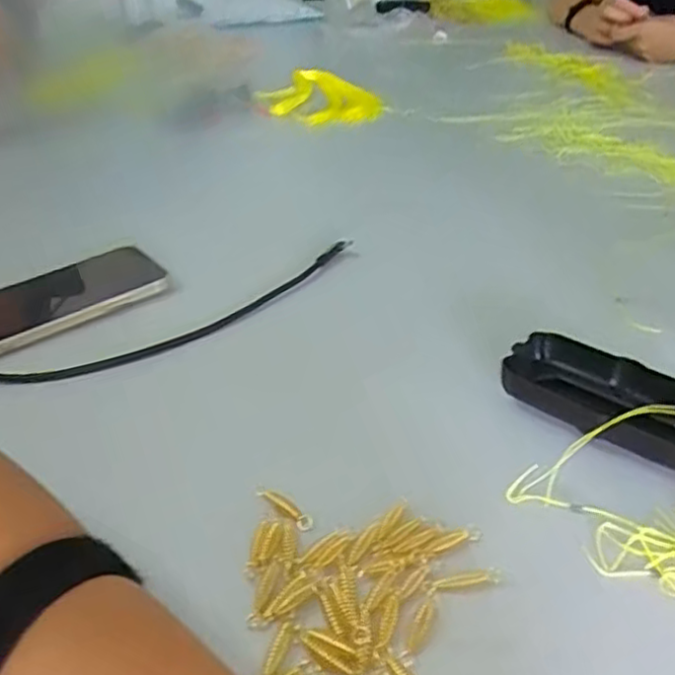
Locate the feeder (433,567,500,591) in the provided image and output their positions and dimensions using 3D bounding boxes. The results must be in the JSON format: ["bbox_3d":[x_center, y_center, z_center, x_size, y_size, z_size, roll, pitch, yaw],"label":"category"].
[{"bbox_3d":[0.054,0.102,0.282,0.028,0.005,0.004,-5,36,-6],"label":"feeder"}]

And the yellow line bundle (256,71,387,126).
[{"bbox_3d":[-0.021,-0.276,0.774,0.144,0.041,0.070,-2,36,-1],"label":"yellow line bundle"}]

